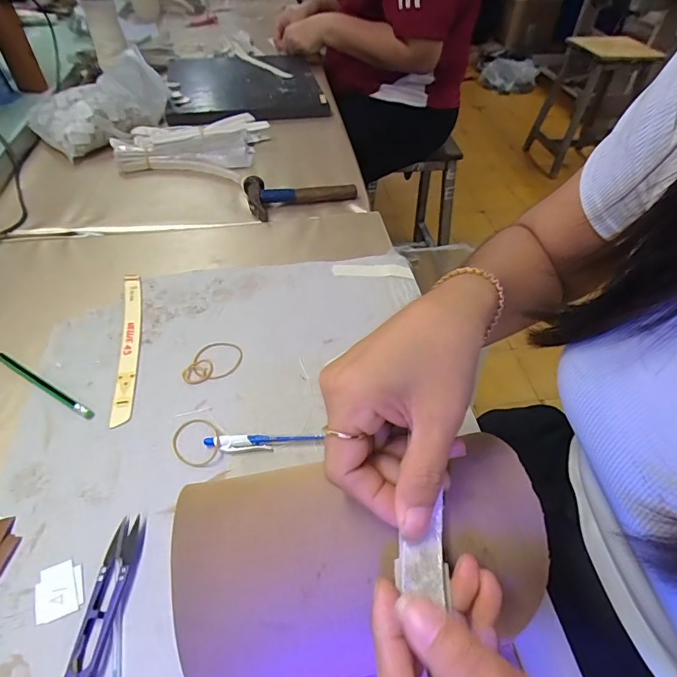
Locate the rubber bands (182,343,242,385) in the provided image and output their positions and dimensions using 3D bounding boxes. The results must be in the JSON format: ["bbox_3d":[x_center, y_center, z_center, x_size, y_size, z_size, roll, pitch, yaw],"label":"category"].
[{"bbox_3d":[-0.125,0.022,0.439,0.059,0.004,0.045,-13,50,-13],"label":"rubber bands"}]

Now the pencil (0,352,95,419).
[{"bbox_3d":[-0.283,0.041,0.416,0.143,0.004,0.010,24,52,19],"label":"pencil"}]

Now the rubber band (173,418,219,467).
[{"bbox_3d":[-0.122,0.088,0.379,0.038,0.008,0.046,-33,52,-19],"label":"rubber band"}]

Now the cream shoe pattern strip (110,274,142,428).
[{"bbox_3d":[-0.216,0.000,0.456,0.020,0.004,0.205,-10,49,-10],"label":"cream shoe pattern strip"}]

